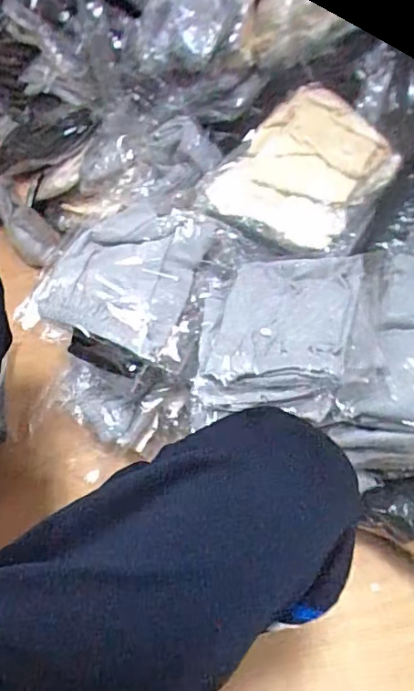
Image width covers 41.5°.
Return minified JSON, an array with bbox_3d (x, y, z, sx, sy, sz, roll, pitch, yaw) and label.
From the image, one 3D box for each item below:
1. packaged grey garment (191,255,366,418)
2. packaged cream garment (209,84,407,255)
[{"bbox_3d":[0.085,-0.033,0.711,0.200,0.067,0.274,12,54,14],"label":"packaged grey garment"},{"bbox_3d":[0.153,-0.287,0.847,0.230,0.067,0.287,29,59,24],"label":"packaged cream garment"}]

